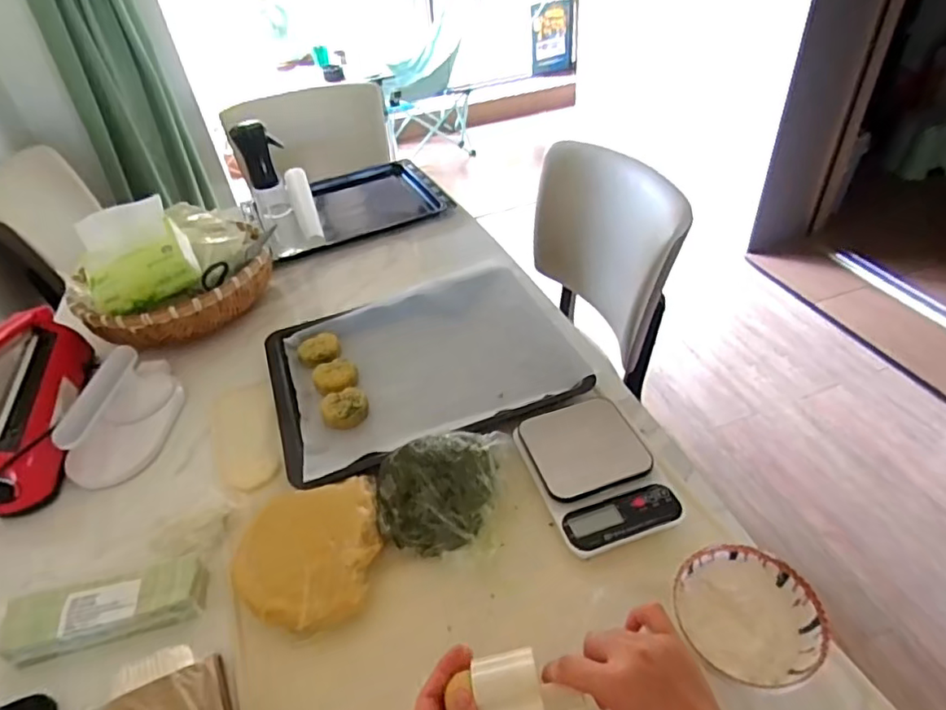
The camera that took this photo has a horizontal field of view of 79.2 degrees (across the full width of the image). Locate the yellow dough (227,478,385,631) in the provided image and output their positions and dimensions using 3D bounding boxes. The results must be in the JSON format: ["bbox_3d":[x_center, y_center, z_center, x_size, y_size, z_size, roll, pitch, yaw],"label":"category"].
[{"bbox_3d":[-0.166,0.205,0.587,0.144,0.044,0.155,-13,41,-7],"label":"yellow dough"}]

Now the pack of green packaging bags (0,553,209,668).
[{"bbox_3d":[-0.356,0.247,0.556,0.176,0.037,0.063,-12,41,-7],"label":"pack of green packaging bags"}]

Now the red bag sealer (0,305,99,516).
[{"bbox_3d":[-0.580,0.031,0.729,0.076,0.170,0.303,-17,42,-12],"label":"red bag sealer"}]

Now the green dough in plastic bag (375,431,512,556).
[{"bbox_3d":[-0.038,0.136,0.603,0.129,0.069,0.132,3,42,11],"label":"green dough in plastic bag"}]

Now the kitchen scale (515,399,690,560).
[{"bbox_3d":[0.134,0.127,0.629,0.127,0.029,0.171,-16,42,-12],"label":"kitchen scale"}]

